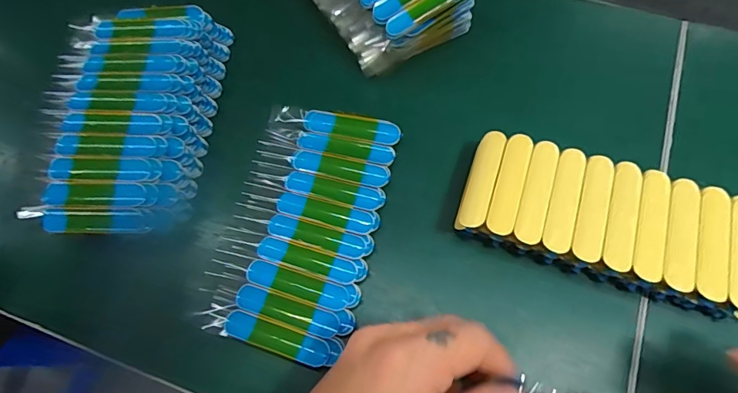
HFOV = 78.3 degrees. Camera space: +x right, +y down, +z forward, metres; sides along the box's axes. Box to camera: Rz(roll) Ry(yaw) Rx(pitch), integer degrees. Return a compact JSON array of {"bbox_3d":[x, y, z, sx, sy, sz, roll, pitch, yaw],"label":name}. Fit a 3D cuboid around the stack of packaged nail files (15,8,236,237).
[{"bbox_3d":[-0.159,-0.056,0.304,0.102,0.033,0.171,1,68,3],"label":"stack of packaged nail files"}]

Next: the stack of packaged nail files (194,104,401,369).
[{"bbox_3d":[-0.041,0.015,0.280,0.091,0.009,0.153,13,69,8],"label":"stack of packaged nail files"}]

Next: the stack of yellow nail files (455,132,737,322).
[{"bbox_3d":[0.131,0.014,0.261,0.149,0.032,0.066,18,70,10],"label":"stack of yellow nail files"}]

